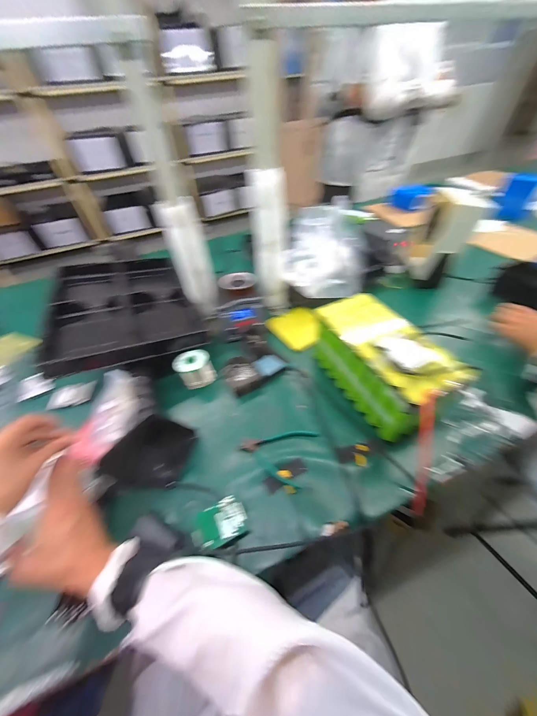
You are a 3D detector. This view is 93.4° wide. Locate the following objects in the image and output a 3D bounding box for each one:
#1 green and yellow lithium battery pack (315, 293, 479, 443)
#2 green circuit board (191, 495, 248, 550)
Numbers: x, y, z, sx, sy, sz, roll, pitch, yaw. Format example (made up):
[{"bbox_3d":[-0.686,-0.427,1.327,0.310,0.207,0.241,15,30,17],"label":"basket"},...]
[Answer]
[{"bbox_3d":[0.227,0.008,0.534,0.138,0.152,0.281,-21,51,-15],"label":"green and yellow lithium battery pack"},{"bbox_3d":[-0.081,0.271,0.414,0.086,0.019,0.060,-24,52,-17],"label":"green circuit board"}]

